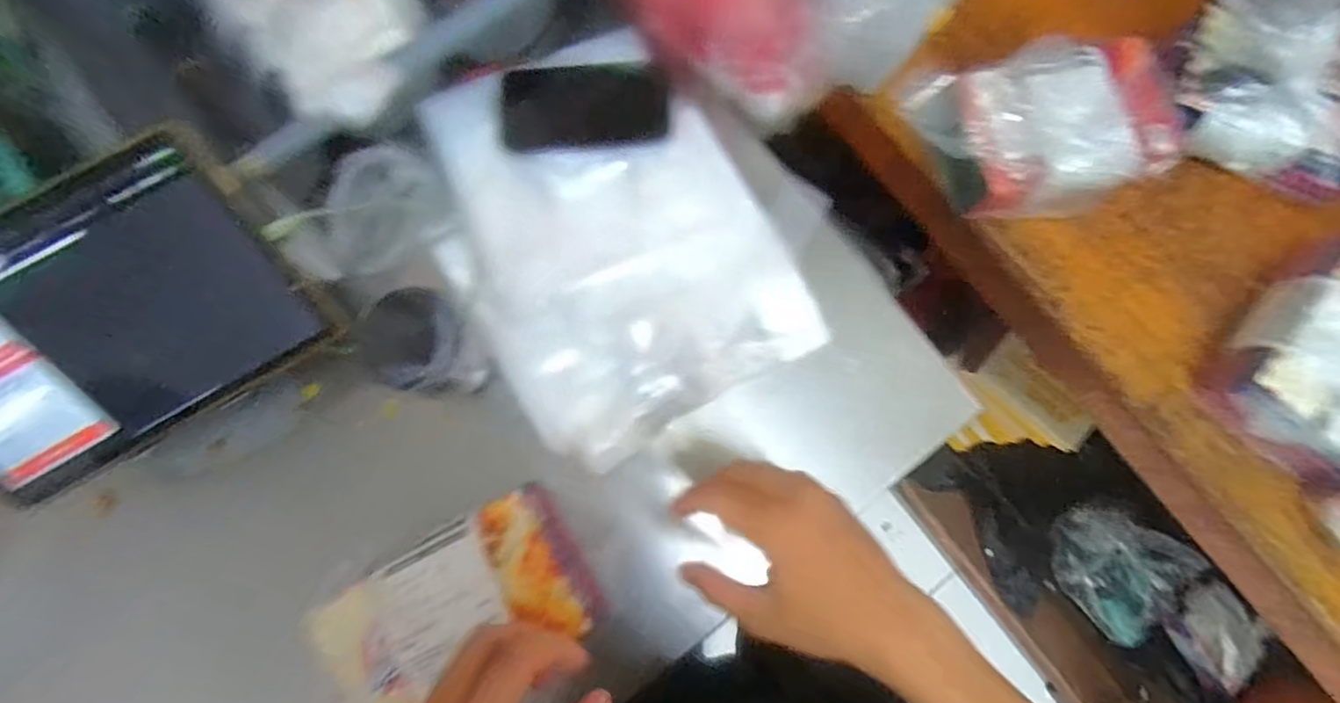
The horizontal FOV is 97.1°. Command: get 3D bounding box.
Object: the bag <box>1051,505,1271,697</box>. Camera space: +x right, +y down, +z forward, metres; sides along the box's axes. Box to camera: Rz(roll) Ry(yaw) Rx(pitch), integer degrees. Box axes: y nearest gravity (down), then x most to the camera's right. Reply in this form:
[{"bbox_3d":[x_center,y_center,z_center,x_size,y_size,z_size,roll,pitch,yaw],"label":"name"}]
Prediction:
[{"bbox_3d":[0.870,0.449,1.048,0.357,0.163,0.159,38,81,6],"label":"bag"}]

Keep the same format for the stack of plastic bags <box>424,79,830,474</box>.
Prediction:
[{"bbox_3d":[-0.057,-0.102,0.493,0.255,0.042,0.341,-29,81,-6],"label":"stack of plastic bags"}]

